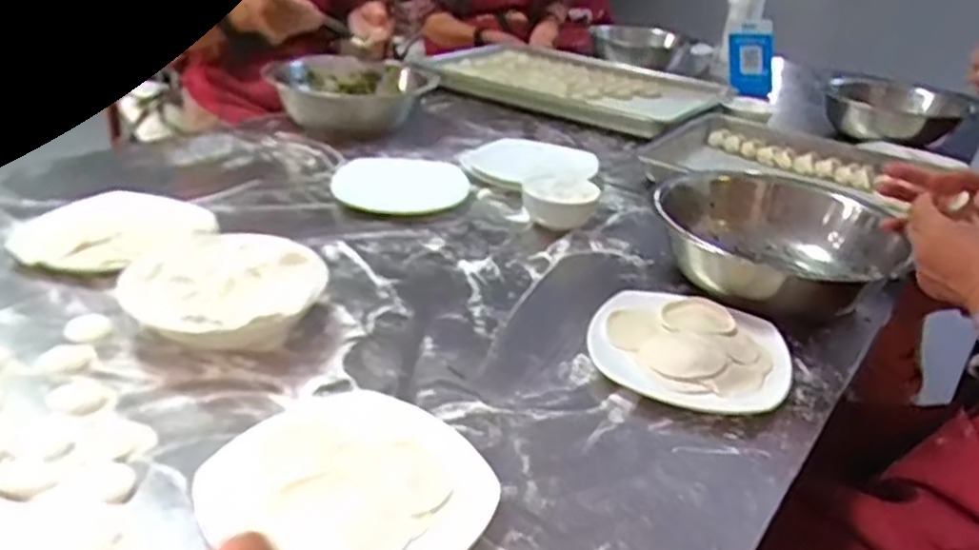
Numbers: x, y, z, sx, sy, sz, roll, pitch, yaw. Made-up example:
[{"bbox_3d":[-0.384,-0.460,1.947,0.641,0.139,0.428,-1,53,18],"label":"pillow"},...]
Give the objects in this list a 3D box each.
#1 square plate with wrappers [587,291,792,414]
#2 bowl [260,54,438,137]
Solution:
[{"bbox_3d":[0.189,0.069,0.694,0.179,0.028,0.168,11,29,8],"label":"square plate with wrappers"},{"bbox_3d":[-0.234,-0.311,1.238,0.262,0.082,0.220,8,28,1],"label":"bowl"}]

